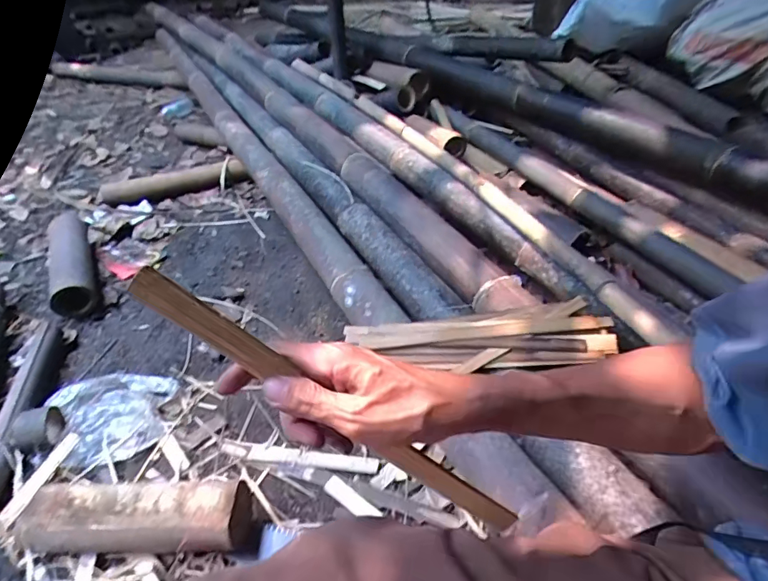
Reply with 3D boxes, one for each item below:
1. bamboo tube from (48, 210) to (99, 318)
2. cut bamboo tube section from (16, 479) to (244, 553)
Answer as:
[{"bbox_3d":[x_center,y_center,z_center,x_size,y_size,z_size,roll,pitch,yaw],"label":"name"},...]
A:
[{"bbox_3d":[-0.720,-0.072,1.069,0.080,0.081,0.350,-22,46,-19],"label":"bamboo tube"},{"bbox_3d":[-0.330,0.300,0.620,0.291,0.077,0.090,0,43,4],"label":"cut bamboo tube section"}]

